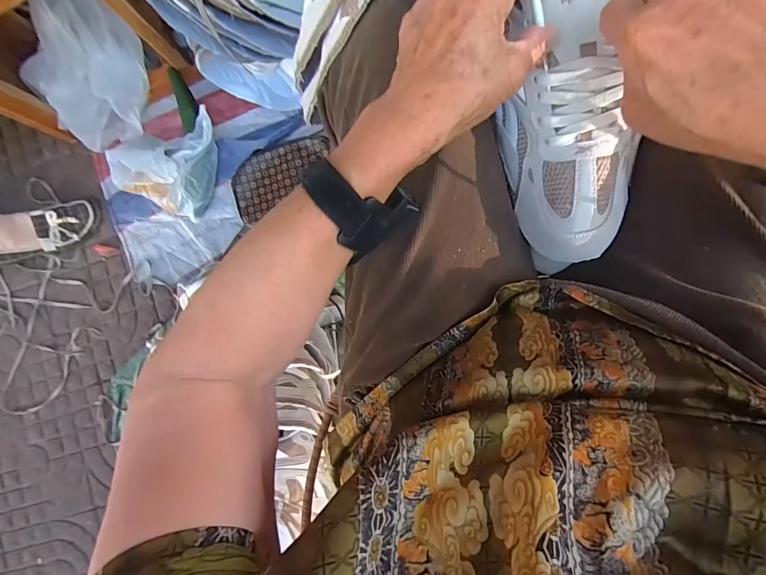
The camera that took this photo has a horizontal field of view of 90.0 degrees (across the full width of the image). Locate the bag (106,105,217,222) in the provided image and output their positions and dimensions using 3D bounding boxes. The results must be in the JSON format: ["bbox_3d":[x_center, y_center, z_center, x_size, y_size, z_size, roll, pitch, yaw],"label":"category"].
[{"bbox_3d":[-0.413,-0.257,0.745,0.170,0.078,0.204,21,92,8],"label":"bag"}]

